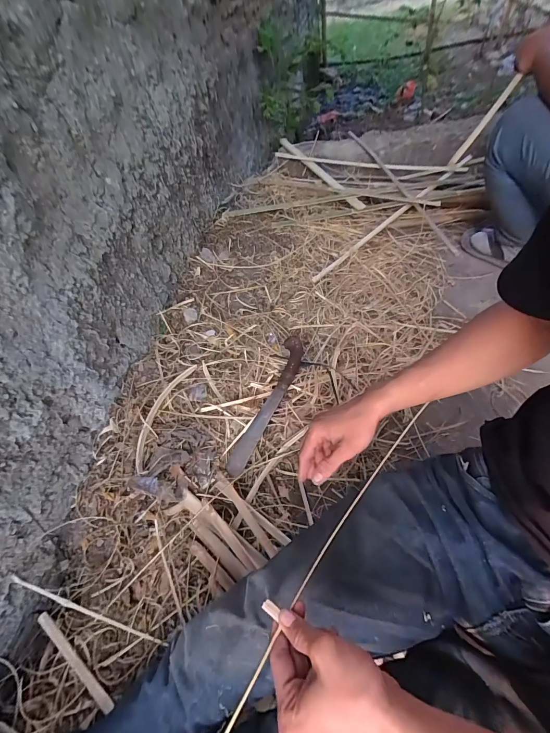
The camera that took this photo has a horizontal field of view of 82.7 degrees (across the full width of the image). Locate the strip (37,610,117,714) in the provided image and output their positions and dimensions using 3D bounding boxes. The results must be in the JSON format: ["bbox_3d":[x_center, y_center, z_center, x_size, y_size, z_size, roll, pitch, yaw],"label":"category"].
[{"bbox_3d":[-0.376,0.545,0.584,0.236,0.009,0.019,22,53,27],"label":"strip"}]

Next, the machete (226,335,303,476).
[{"bbox_3d":[-0.021,0.096,0.836,0.064,0.026,0.394,23,75,19],"label":"machete"}]

